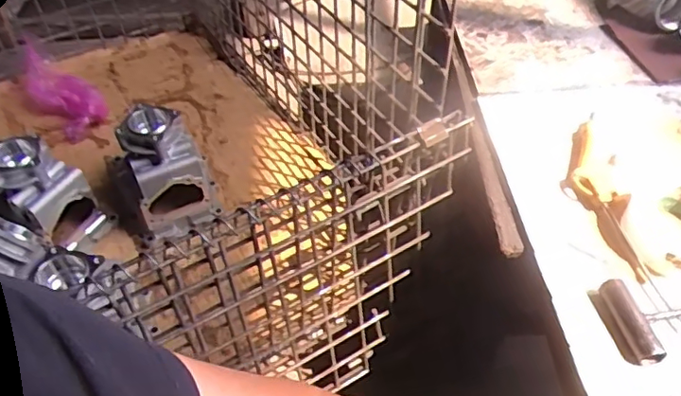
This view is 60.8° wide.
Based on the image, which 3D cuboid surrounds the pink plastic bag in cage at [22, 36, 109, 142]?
[{"bbox_3d":[-0.594,-0.220,1.222,0.271,0.098,0.096,31,55,27],"label":"pink plastic bag in cage"}]

